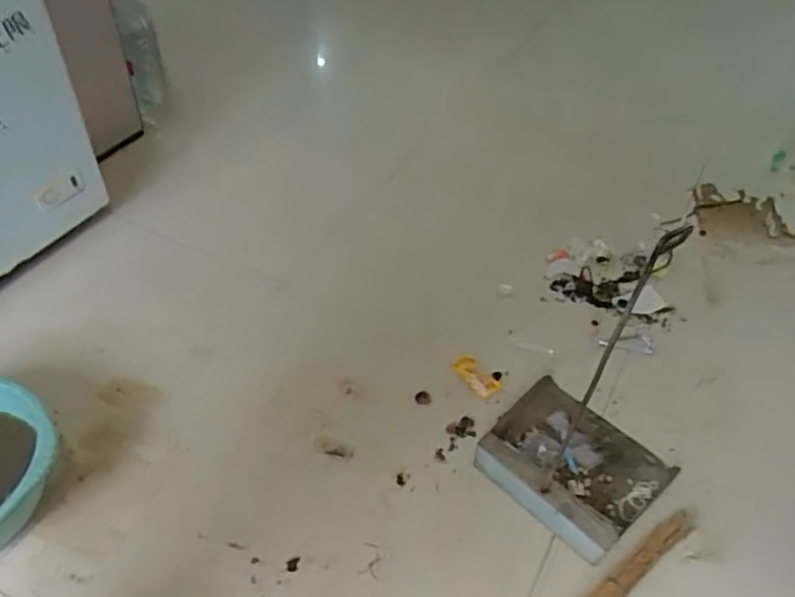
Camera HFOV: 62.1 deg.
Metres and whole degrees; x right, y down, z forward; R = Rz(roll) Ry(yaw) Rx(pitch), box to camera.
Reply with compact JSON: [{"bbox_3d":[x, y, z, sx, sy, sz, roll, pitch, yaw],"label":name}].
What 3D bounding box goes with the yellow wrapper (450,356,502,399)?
[{"bbox_3d":[0.167,0.167,1.424,0.054,0.008,0.113,-30,53,-32],"label":"yellow wrapper"}]

